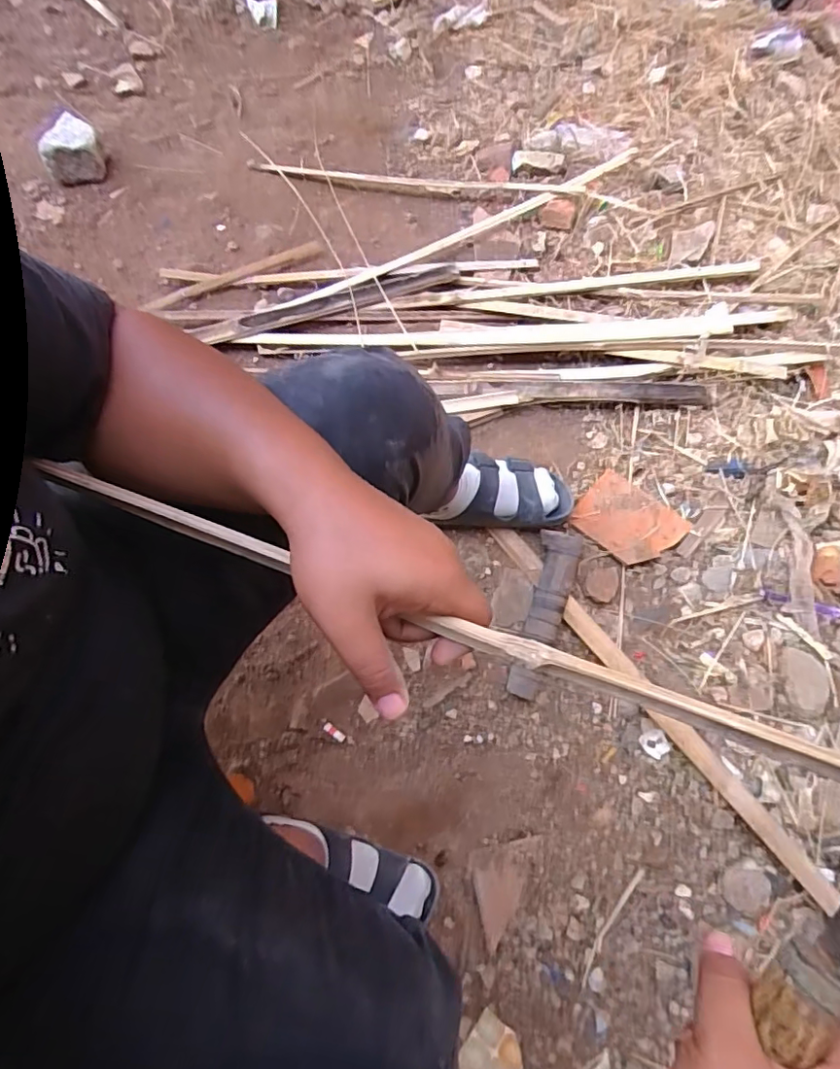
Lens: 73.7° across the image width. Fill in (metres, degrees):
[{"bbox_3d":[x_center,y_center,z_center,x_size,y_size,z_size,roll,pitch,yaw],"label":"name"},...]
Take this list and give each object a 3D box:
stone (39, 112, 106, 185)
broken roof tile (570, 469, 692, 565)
[{"bbox_3d":[-0.690,-0.759,1.114,0.107,0.069,0.131,-30,73,-9],"label":"stone"},{"bbox_3d":[0.319,-0.020,0.861,0.149,0.016,0.119,38,76,13],"label":"broken roof tile"}]

